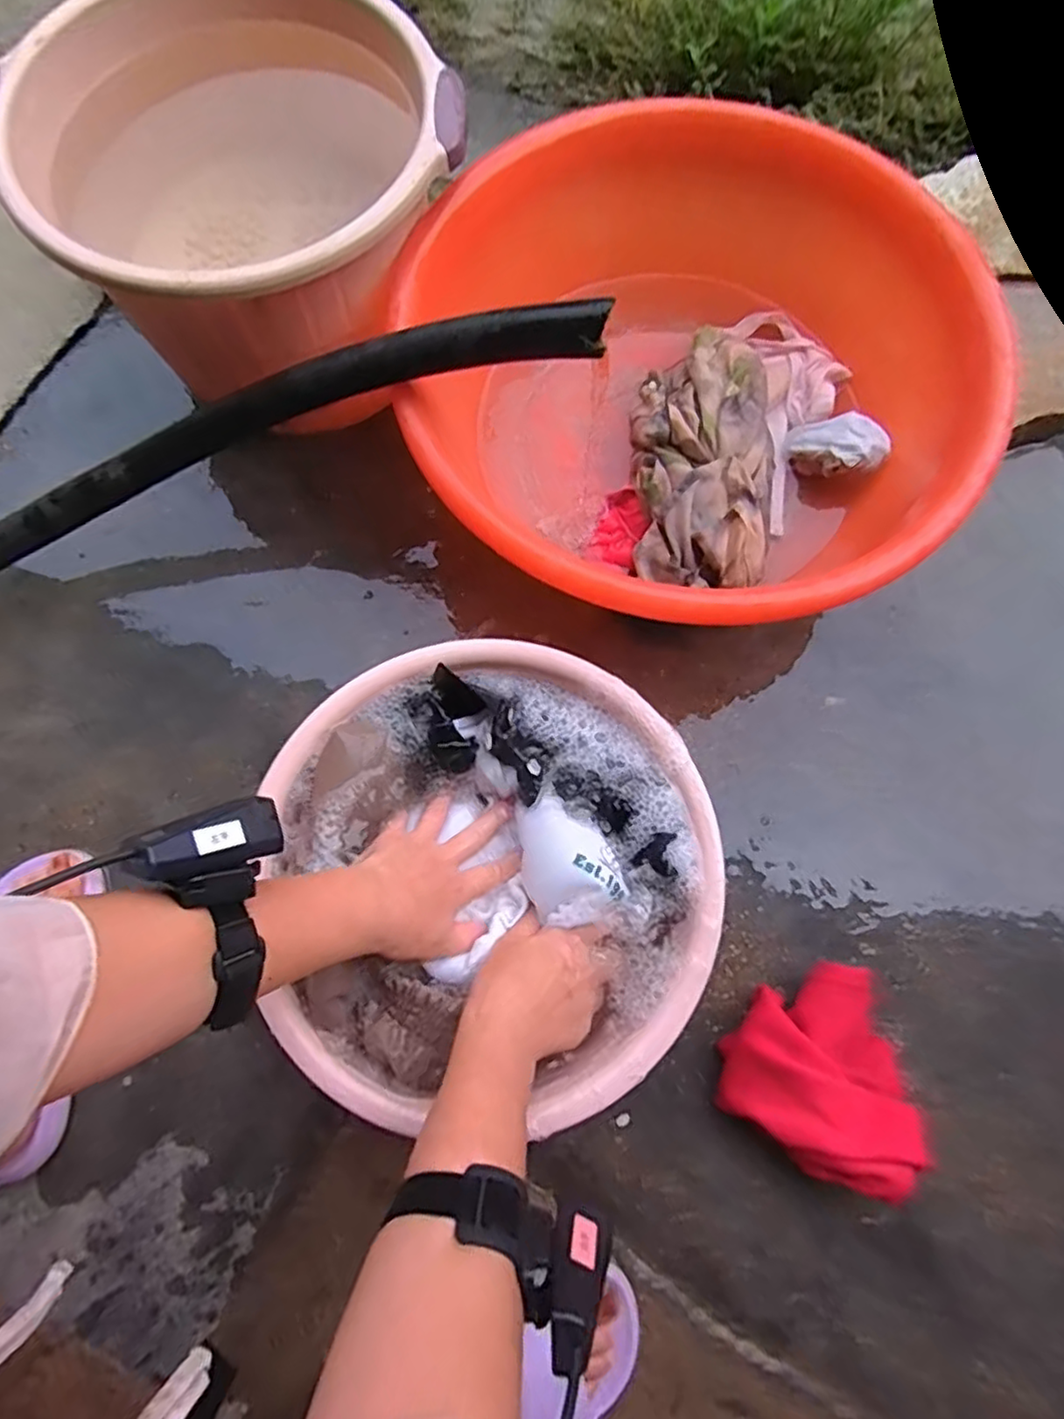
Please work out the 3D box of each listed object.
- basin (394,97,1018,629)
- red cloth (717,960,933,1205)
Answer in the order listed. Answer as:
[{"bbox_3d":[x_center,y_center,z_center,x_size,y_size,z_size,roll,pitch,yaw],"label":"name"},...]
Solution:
[{"bbox_3d":[0.161,-0.312,0.647,0.524,0.185,0.518,0,74,-1],"label":"basin"},{"bbox_3d":[0.241,0.288,0.533,0.136,0.084,0.148,33,76,8],"label":"red cloth"}]

